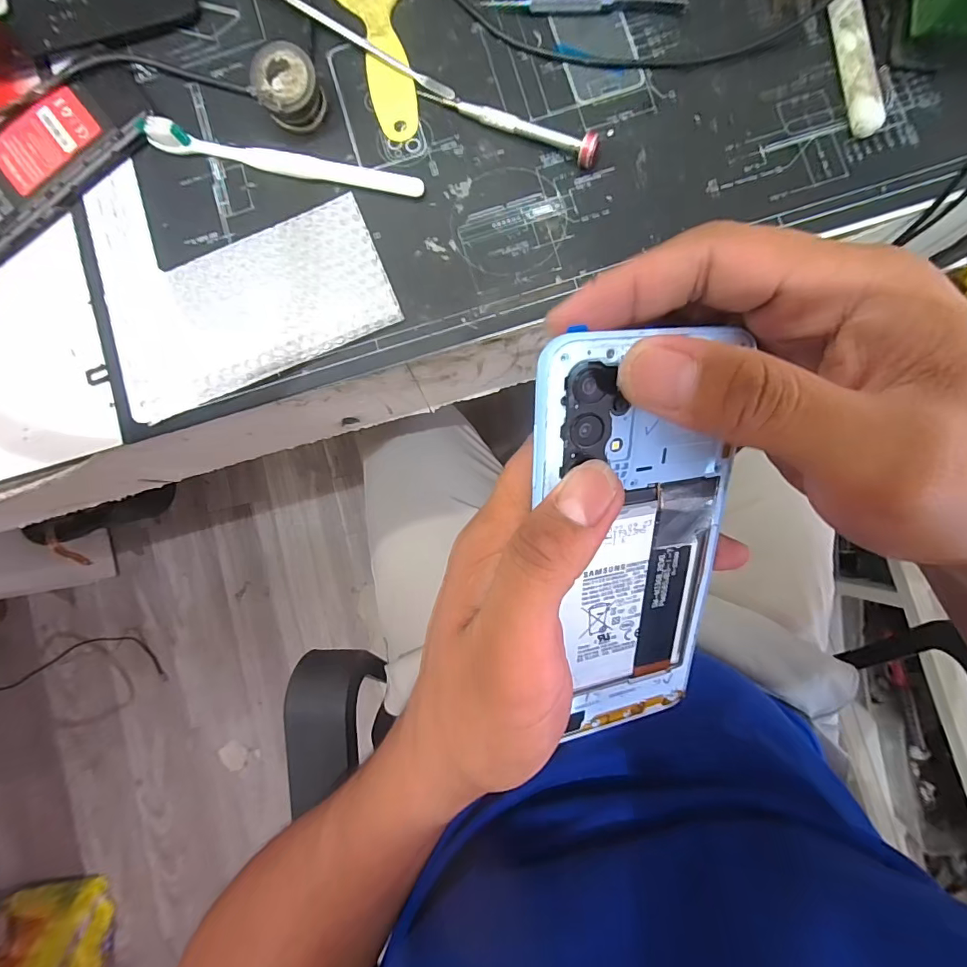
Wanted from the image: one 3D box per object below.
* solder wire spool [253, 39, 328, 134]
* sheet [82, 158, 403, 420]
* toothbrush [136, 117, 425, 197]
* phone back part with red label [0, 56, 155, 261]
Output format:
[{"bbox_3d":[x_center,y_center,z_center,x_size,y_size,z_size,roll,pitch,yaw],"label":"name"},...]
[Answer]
[{"bbox_3d":[-0.122,-0.247,0.288,0.037,0.028,0.035,0,85,3],"label":"solder wire spool"},{"bbox_3d":[-0.163,-0.144,0.290,0.175,0.008,0.166,-22,84,1],"label":"sheet"},{"bbox_3d":[-0.127,-0.209,0.291,0.180,0.016,0.016,13,86,4],"label":"toothbrush"},{"bbox_3d":[-0.290,-0.216,0.301,0.150,0.007,0.069,-34,84,0],"label":"phone back part with red label"}]

